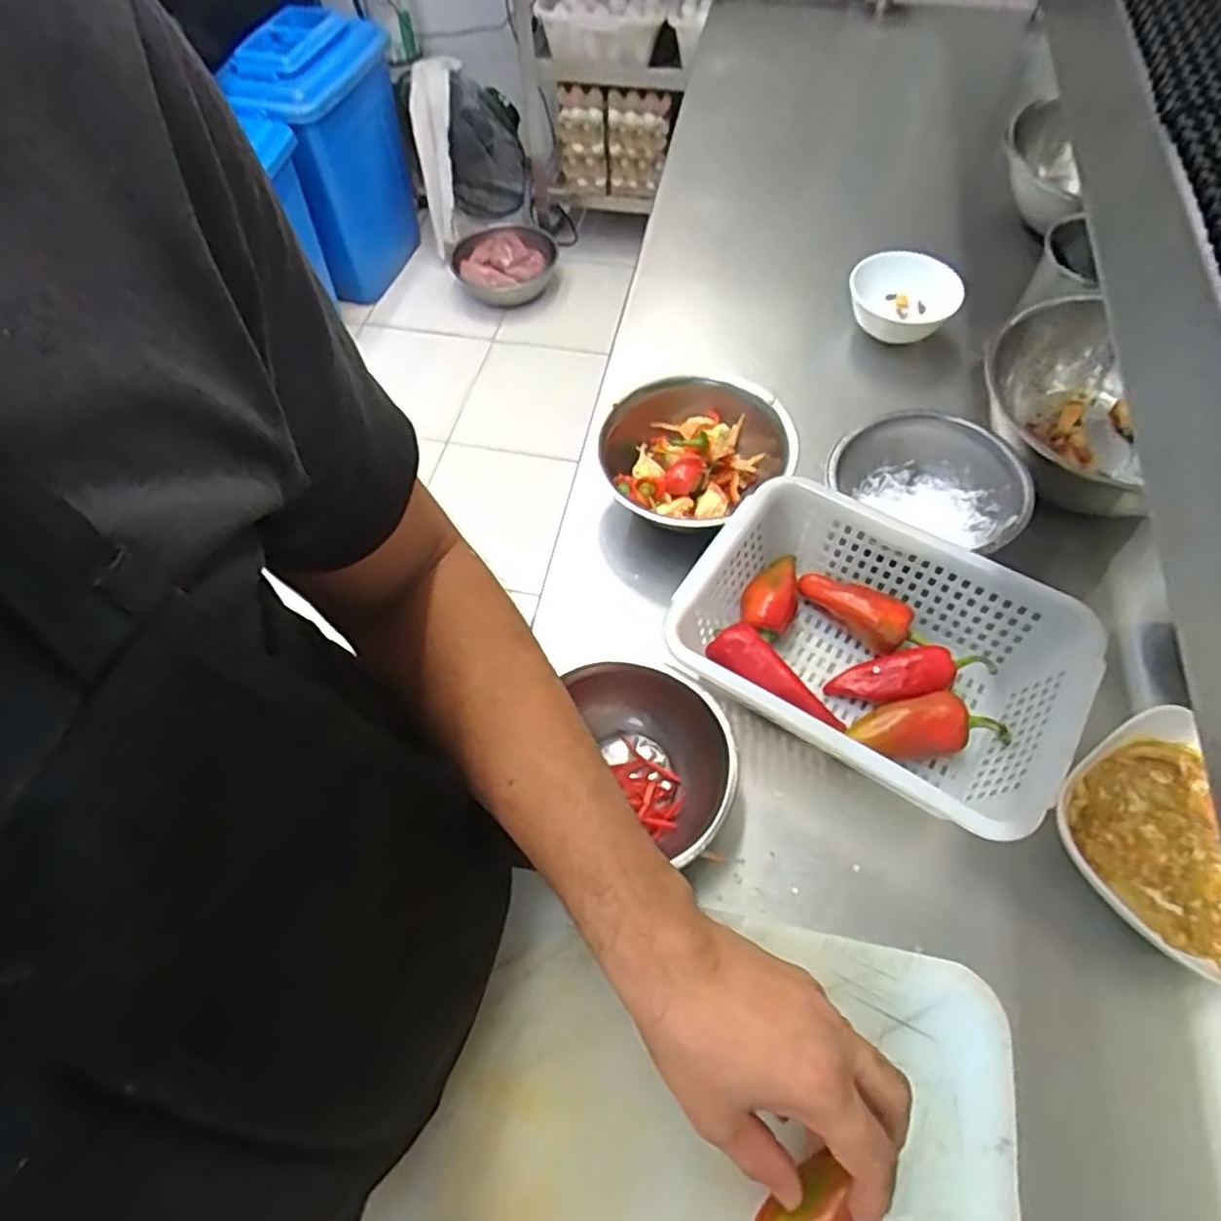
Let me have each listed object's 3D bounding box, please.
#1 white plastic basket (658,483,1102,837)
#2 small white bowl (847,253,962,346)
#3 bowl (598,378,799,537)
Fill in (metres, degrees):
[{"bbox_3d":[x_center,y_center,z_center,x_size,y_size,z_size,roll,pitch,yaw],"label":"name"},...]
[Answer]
[{"bbox_3d":[0.192,0.036,0.530,0.265,0.086,0.188,28,65,17],"label":"white plastic basket"},{"bbox_3d":[0.299,-0.320,0.738,0.109,0.065,0.096,29,65,18],"label":"small white bowl"},{"bbox_3d":[0.077,-0.133,0.636,0.165,0.068,0.166,-1,60,2],"label":"bowl"}]

